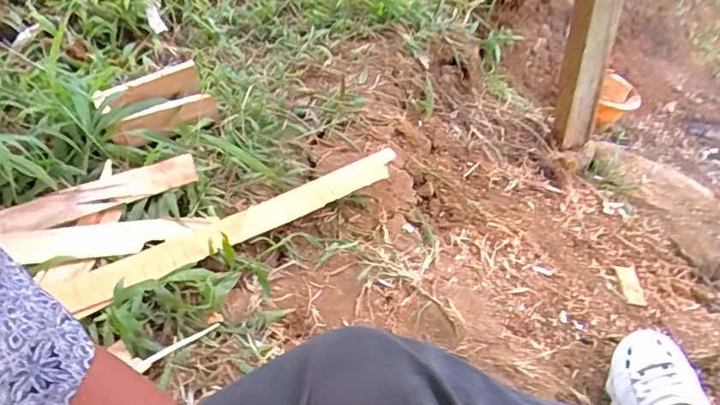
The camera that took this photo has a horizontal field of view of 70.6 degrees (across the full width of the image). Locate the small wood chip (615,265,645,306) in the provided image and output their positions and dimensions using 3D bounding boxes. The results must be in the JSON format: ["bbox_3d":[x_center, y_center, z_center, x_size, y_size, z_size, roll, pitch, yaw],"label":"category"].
[{"bbox_3d":[0.516,0.158,0.968,0.046,0.004,0.102,19,39,-5],"label":"small wood chip"}]

